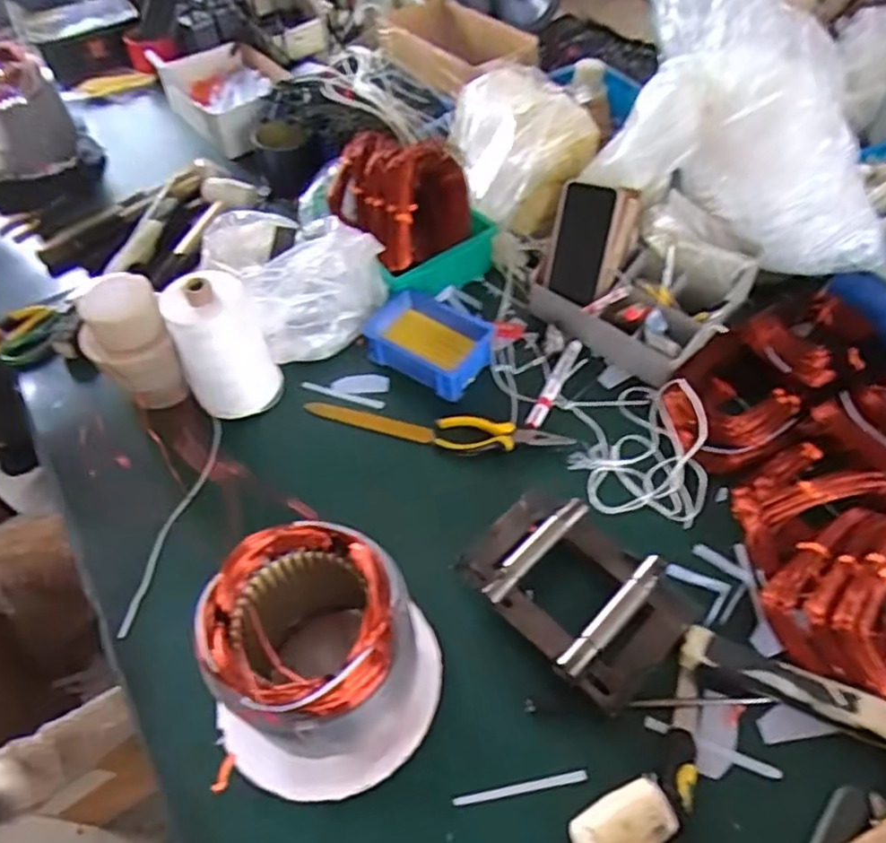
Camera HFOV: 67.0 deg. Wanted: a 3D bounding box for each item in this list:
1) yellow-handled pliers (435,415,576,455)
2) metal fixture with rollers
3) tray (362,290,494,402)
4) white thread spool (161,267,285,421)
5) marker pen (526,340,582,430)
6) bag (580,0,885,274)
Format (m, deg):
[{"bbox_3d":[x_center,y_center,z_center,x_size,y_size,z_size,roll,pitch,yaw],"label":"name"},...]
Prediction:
[{"bbox_3d":[0.067,0.024,0.776,0.155,0.025,0.044,10,55,12],"label":"yellow-handled pliers"},{"bbox_3d":[0.123,0.160,0.637,0.207,0.041,0.143,36,64,26],"label":"metal fixture with rollers"},{"bbox_3d":[-0.013,-0.103,0.852,0.151,0.049,0.112,26,59,21],"label":"tray"},{"bbox_3d":[-0.253,-0.084,0.770,0.095,0.164,0.088,-2,54,3],"label":"white thread spool"},{"bbox_3d":[0.135,-0.046,0.811,0.017,0.013,0.149,21,58,19],"label":"marker pen"},{"bbox_3d":[0.377,-0.389,0.792,0.351,0.274,0.275,16,56,15],"label":"bag"}]

